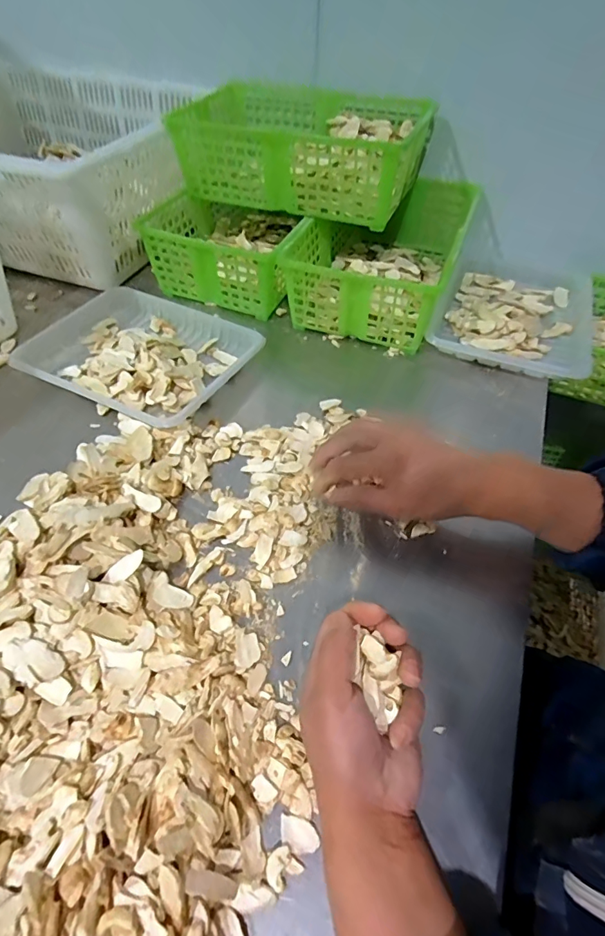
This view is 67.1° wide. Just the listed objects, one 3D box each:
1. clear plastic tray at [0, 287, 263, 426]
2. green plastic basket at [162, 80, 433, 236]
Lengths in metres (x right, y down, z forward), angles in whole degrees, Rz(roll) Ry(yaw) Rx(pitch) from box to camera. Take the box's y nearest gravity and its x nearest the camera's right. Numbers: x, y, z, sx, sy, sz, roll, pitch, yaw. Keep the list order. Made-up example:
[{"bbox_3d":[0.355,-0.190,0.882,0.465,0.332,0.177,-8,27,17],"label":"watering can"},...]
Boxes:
[{"bbox_3d":[-0.210,-0.151,0.585,0.263,0.031,0.206,23,55,17],"label":"clear plastic tray"},{"bbox_3d":[-0.003,-0.481,0.683,0.338,0.095,0.229,18,53,14],"label":"green plastic basket"}]

